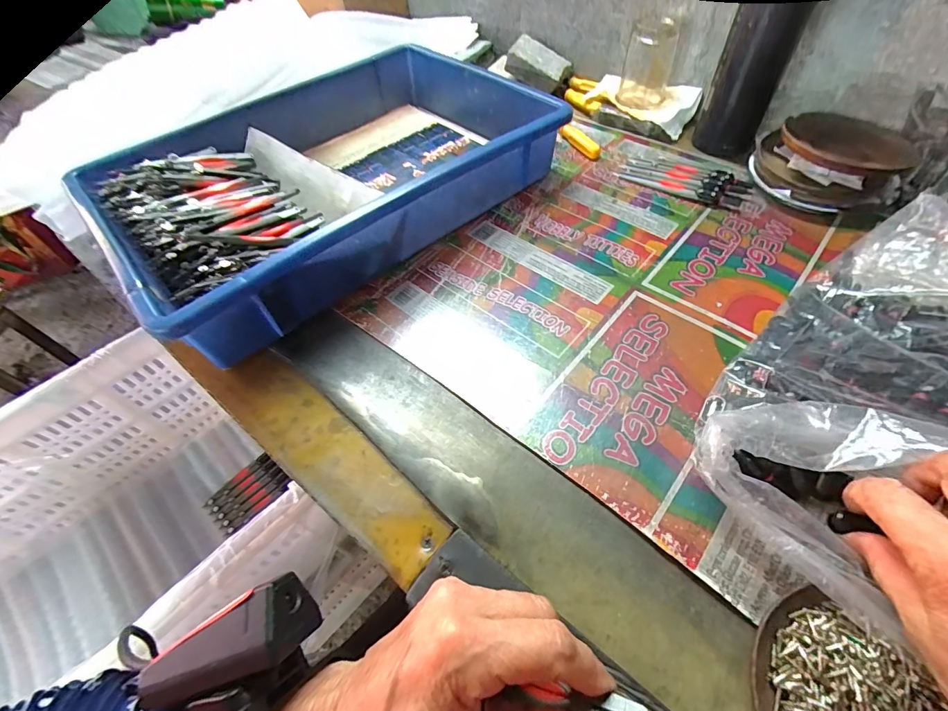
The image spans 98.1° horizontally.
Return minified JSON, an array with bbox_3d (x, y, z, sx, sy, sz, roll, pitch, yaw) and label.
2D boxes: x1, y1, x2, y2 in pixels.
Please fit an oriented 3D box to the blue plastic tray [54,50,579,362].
[{"bbox_3d":[-0.144,-0.193,0.429,0.410,0.085,0.281,-39,61,-21],"label":"blue plastic tray"}]

